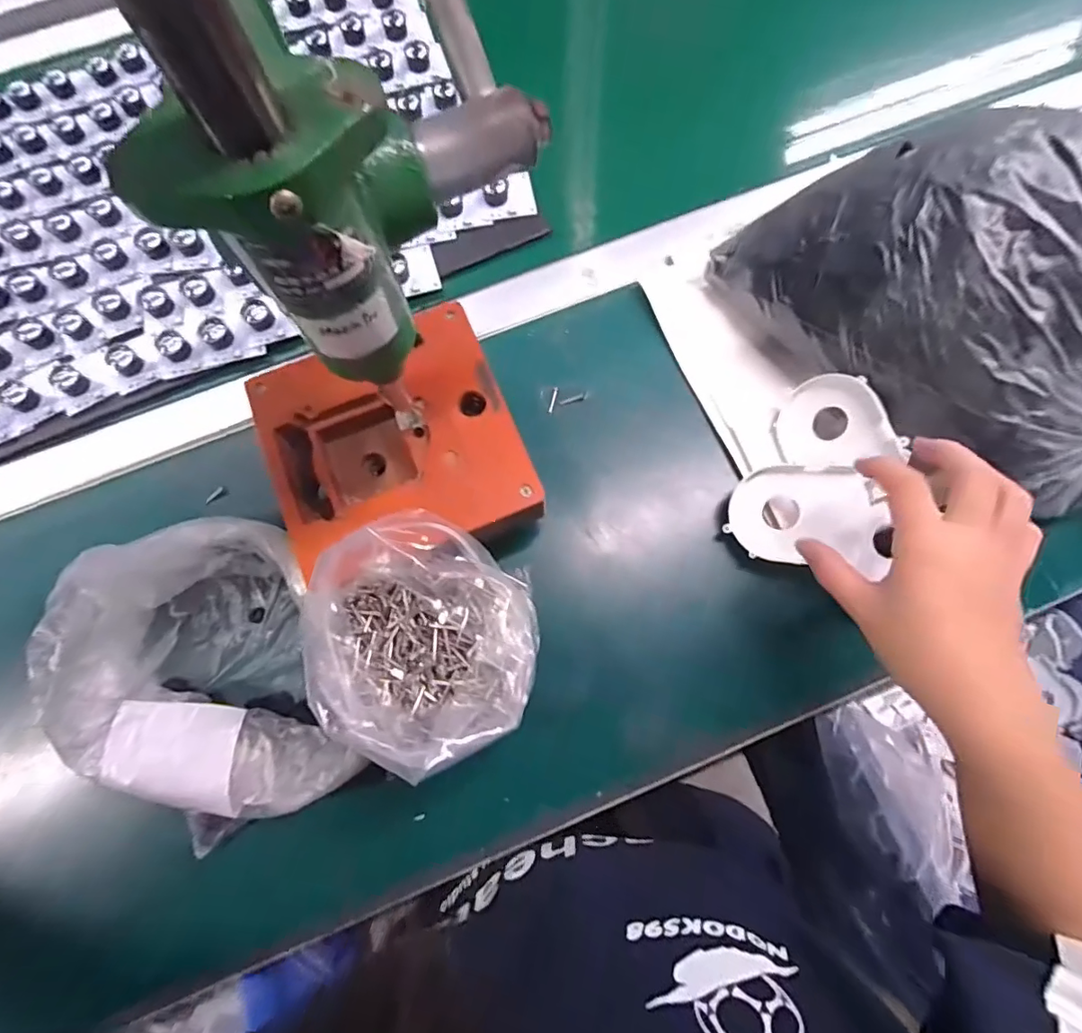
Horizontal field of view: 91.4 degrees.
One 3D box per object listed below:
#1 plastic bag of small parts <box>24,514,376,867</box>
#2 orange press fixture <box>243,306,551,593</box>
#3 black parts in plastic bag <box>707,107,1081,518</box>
[{"bbox_3d":[-0.215,0.102,0.338,0.162,0.074,0.190,-21,71,-7],"label":"plastic bag of small parts"},{"bbox_3d":[-0.094,-0.042,0.343,0.150,0.046,0.149,-21,70,-6],"label":"orange press fixture"},{"bbox_3d":[0.275,-0.140,0.336,0.159,0.133,0.285,-39,74,-13],"label":"black parts in plastic bag"}]

